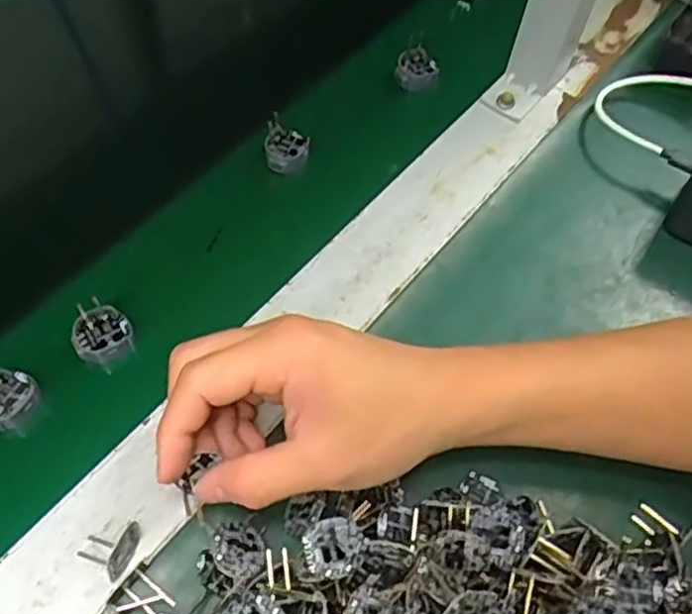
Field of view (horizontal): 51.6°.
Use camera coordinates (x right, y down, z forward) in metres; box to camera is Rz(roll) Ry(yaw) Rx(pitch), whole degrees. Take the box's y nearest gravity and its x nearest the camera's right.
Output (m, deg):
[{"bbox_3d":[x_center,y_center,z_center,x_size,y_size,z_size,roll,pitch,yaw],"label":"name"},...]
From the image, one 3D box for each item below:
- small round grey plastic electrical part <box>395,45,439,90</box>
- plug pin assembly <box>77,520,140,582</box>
[{"bbox_3d":[0.047,-0.158,0.474,0.026,0.023,0.020,9,60,1],"label":"small round grey plastic electrical part"},{"bbox_3d":[-0.101,0.101,0.306,0.022,0.013,0.023,26,62,11],"label":"plug pin assembly"}]

